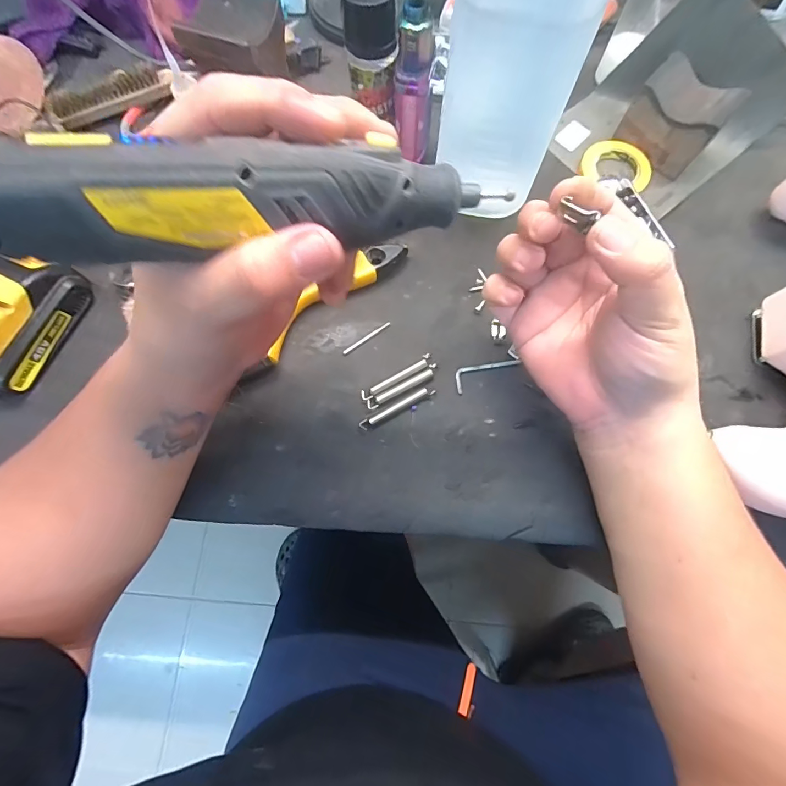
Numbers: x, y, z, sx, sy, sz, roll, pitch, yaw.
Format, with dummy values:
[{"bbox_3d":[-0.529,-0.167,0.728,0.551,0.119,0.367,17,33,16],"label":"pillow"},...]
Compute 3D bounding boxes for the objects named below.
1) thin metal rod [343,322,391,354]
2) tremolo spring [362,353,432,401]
[{"bbox_3d":[-0.021,-0.045,0.337,0.045,0.004,0.004,-36,79,-8],"label":"thin metal rod"},{"bbox_3d":[0.004,-0.012,0.327,0.063,0.007,0.009,-30,76,-9],"label":"tremolo spring"}]

